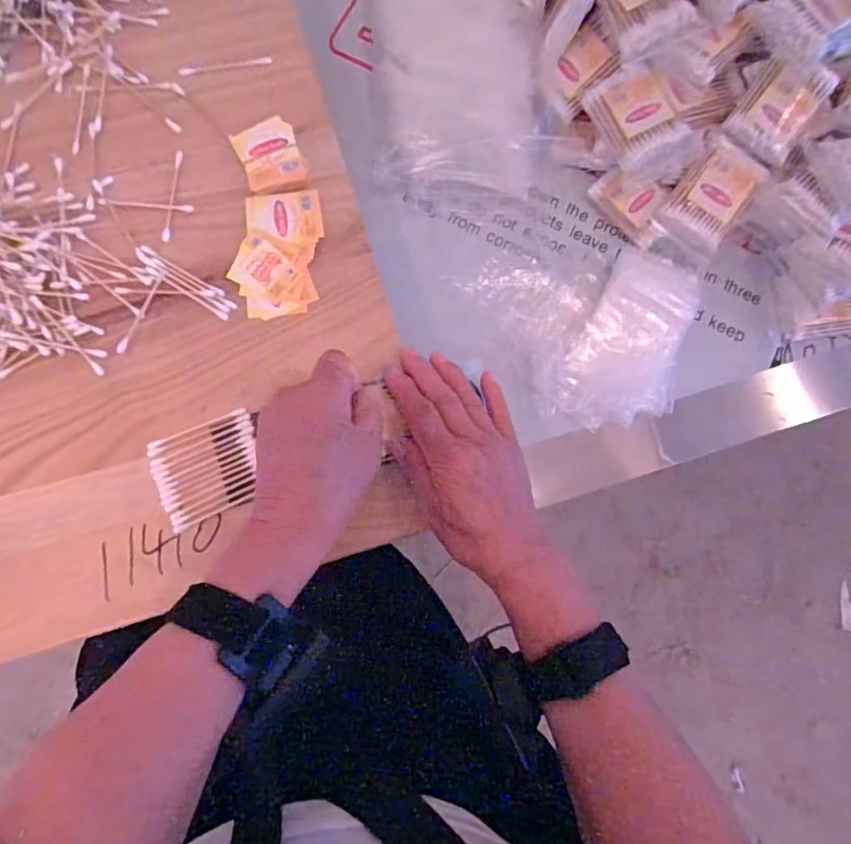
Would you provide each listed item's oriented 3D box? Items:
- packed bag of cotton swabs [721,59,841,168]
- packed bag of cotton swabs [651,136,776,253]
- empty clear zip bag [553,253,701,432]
[{"bbox_3d":[0.276,-0.246,0.411,0.055,0.013,0.076,31,102,-4],"label":"packed bag of cotton swabs"},{"bbox_3d":[0.235,-0.185,0.429,0.058,0.016,0.079,31,104,3],"label":"packed bag of cotton swabs"},{"bbox_3d":[0.167,-0.064,0.428,0.089,0.021,0.144,19,82,1],"label":"empty clear zip bag"}]

